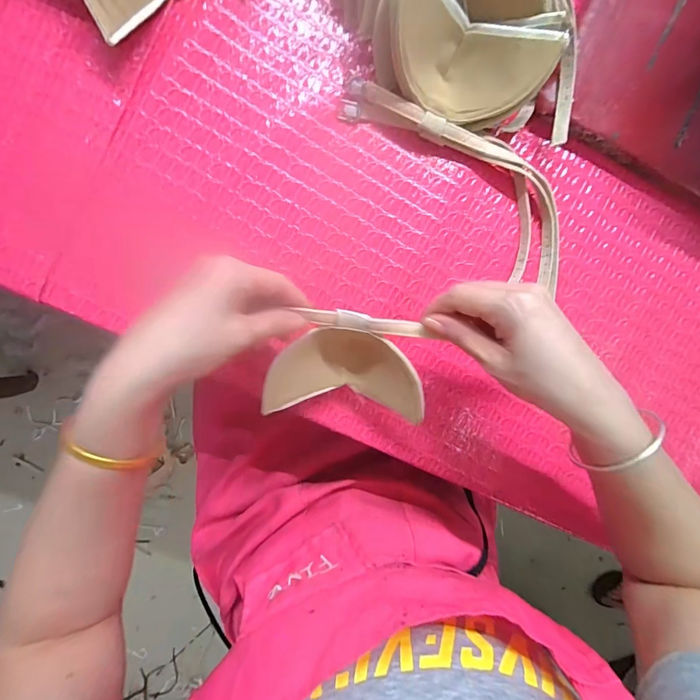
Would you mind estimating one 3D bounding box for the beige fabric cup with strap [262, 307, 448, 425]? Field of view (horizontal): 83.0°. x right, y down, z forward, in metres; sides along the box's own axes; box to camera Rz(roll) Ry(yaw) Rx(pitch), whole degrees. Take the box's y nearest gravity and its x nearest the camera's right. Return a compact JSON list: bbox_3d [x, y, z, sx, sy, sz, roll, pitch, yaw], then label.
[{"bbox_3d":[-0.004,0.012,0.288,0.121,0.037,0.078,4,98,-5],"label":"beige fabric cup with strap"}]

